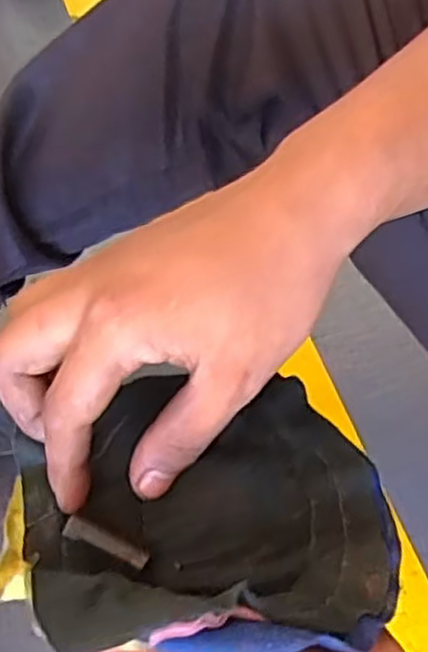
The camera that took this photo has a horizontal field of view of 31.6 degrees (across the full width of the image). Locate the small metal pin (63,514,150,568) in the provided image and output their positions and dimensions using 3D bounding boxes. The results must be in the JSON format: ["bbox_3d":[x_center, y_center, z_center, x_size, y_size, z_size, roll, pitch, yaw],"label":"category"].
[{"bbox_3d":[-0.043,0.086,0.300,0.036,0.004,0.009,23,62,6],"label":"small metal pin"}]

